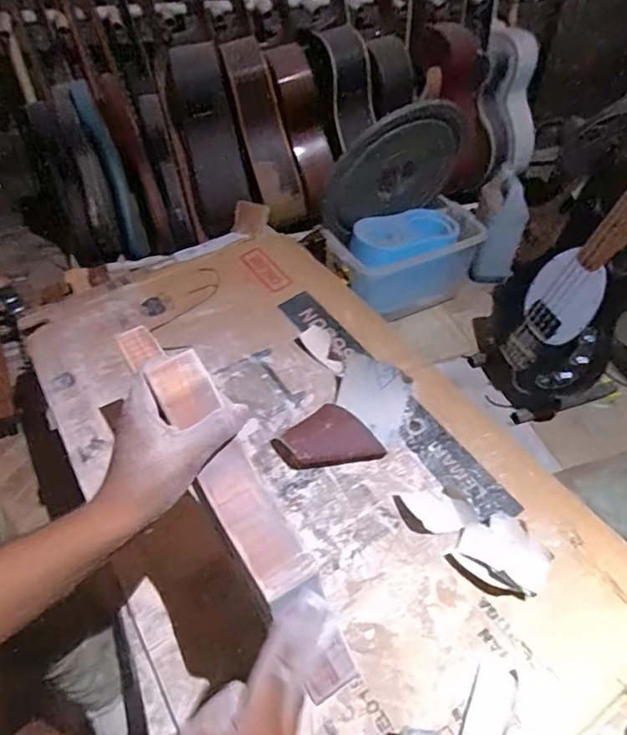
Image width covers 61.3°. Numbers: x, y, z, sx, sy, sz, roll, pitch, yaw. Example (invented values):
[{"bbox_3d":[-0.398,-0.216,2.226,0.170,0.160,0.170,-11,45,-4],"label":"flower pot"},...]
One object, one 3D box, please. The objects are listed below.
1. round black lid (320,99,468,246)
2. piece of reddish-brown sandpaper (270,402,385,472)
[{"bbox_3d":[0.218,-0.514,1.415,0.396,0.383,0.049,-12,66,-4],"label":"round black lid"},{"bbox_3d":[0.018,0.107,0.735,0.114,0.039,0.109,-28,55,-25],"label":"piece of reddish-brown sandpaper"}]

